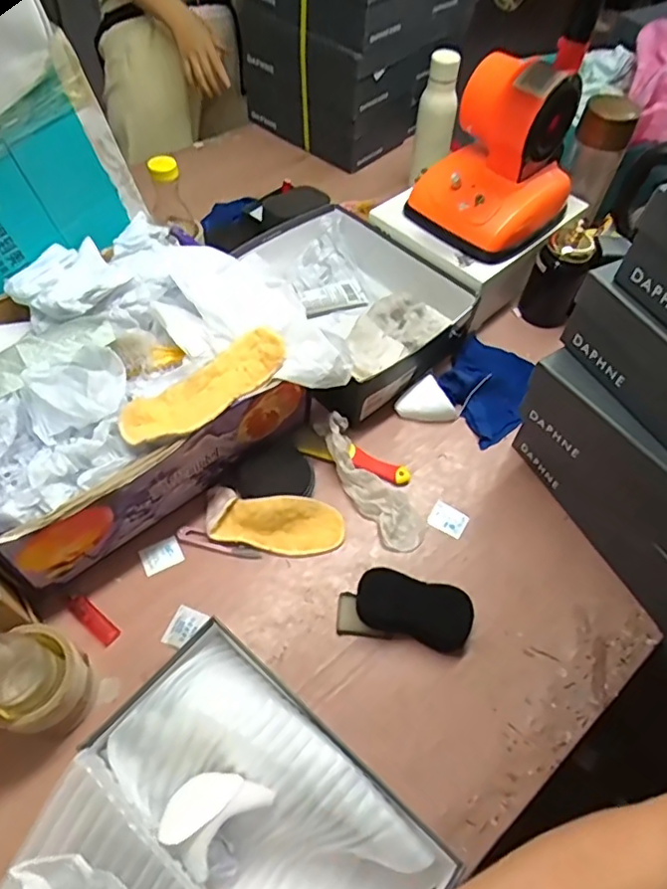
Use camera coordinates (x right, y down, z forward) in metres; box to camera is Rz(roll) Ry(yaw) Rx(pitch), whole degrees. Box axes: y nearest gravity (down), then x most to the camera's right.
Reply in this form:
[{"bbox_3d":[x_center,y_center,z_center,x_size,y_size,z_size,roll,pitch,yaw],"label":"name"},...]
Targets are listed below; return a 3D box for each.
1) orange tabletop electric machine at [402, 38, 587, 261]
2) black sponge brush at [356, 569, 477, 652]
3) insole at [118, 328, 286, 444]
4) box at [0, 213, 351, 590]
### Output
[{"bbox_3d":[0.233,-0.410,0.825,0.184,0.203,0.166,37,61,19],"label":"orange tabletop electric machine"},{"bbox_3d":[0.090,0.184,0.651,0.127,0.032,0.062,18,56,8],"label":"black sponge brush"},{"bbox_3d":[-0.137,-0.062,0.639,0.198,0.029,0.068,-34,65,-24],"label":"insole"},{"bbox_3d":[-0.256,-0.086,0.688,0.411,0.160,0.318,-31,63,-22],"label":"box"}]

